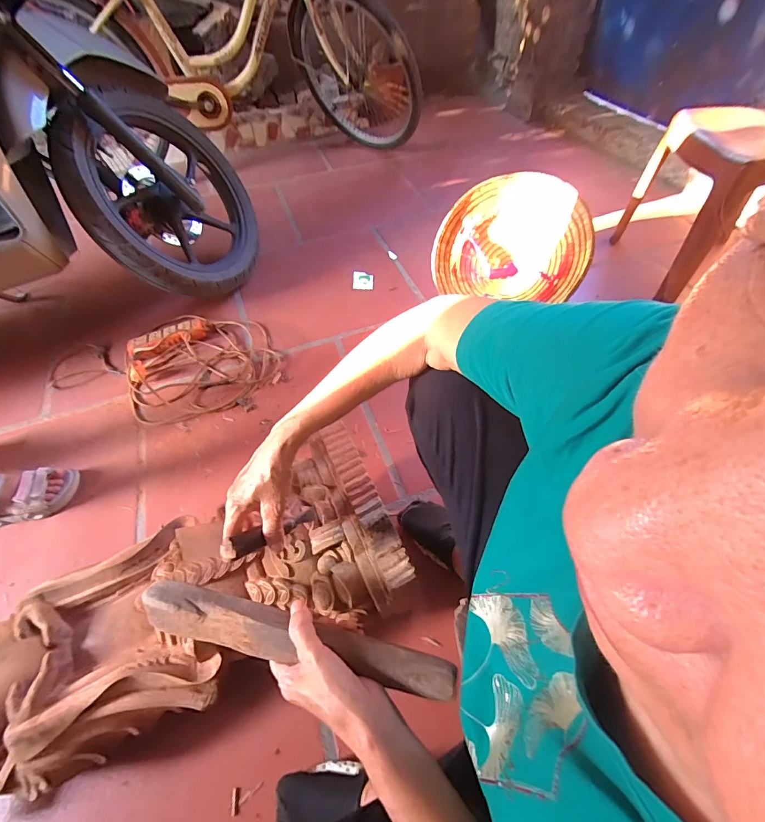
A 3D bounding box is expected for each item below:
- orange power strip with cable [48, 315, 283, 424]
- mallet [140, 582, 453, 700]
[{"bbox_3d":[-0.556,-0.124,1.008,0.586,0.053,0.350,2,55,3],"label":"orange power strip with cable"},{"bbox_3d":[-0.094,0.224,0.390,0.322,0.029,0.044,6,55,14],"label":"mallet"}]

